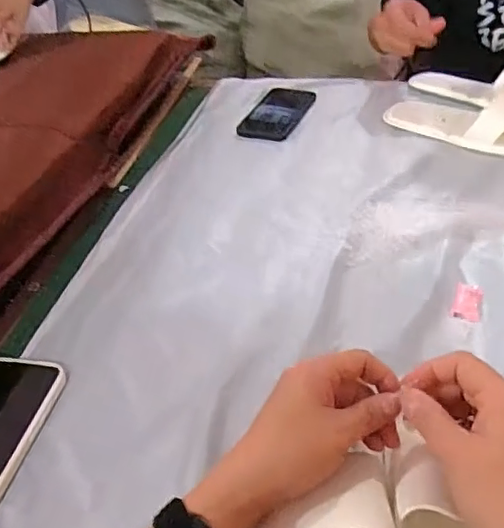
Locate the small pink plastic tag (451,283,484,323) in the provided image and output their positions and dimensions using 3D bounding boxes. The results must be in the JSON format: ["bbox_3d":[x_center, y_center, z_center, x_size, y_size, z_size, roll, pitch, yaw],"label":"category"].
[{"bbox_3d":[0.205,0.036,0.535,0.025,0.004,0.050,11,42,20],"label":"small pink plastic tag"}]

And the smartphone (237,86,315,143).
[{"bbox_3d":[0.043,-0.243,0.889,0.080,0.013,0.171,11,42,20],"label":"smartphone"}]

